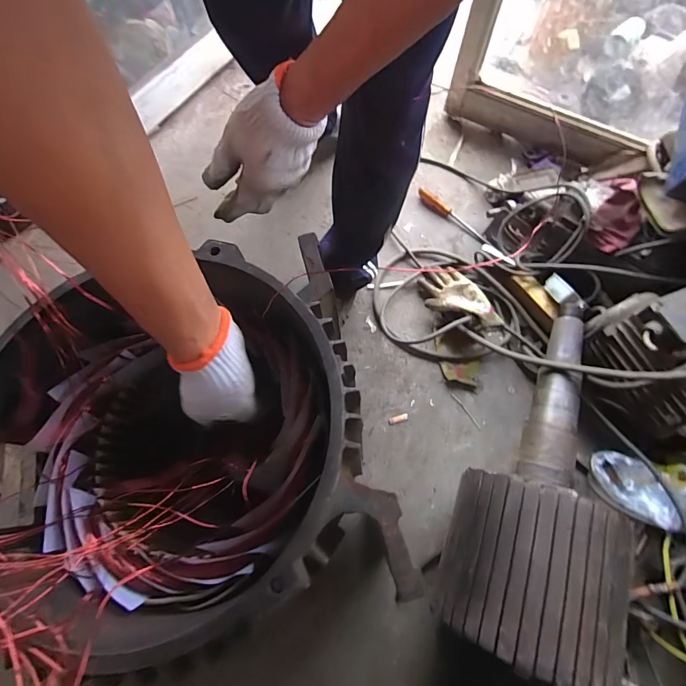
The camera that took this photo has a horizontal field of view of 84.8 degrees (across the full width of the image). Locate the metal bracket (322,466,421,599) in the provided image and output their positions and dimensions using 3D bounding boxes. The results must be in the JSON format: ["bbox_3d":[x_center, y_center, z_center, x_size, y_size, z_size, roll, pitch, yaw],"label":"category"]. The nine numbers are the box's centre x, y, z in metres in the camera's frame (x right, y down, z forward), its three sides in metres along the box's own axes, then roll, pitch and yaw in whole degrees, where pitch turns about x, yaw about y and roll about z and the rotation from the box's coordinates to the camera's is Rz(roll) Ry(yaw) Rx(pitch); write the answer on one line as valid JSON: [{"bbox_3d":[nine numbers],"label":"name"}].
[{"bbox_3d":[0.033,0.169,0.345,0.114,0.009,0.054,42,73,15],"label":"metal bracket"}]

